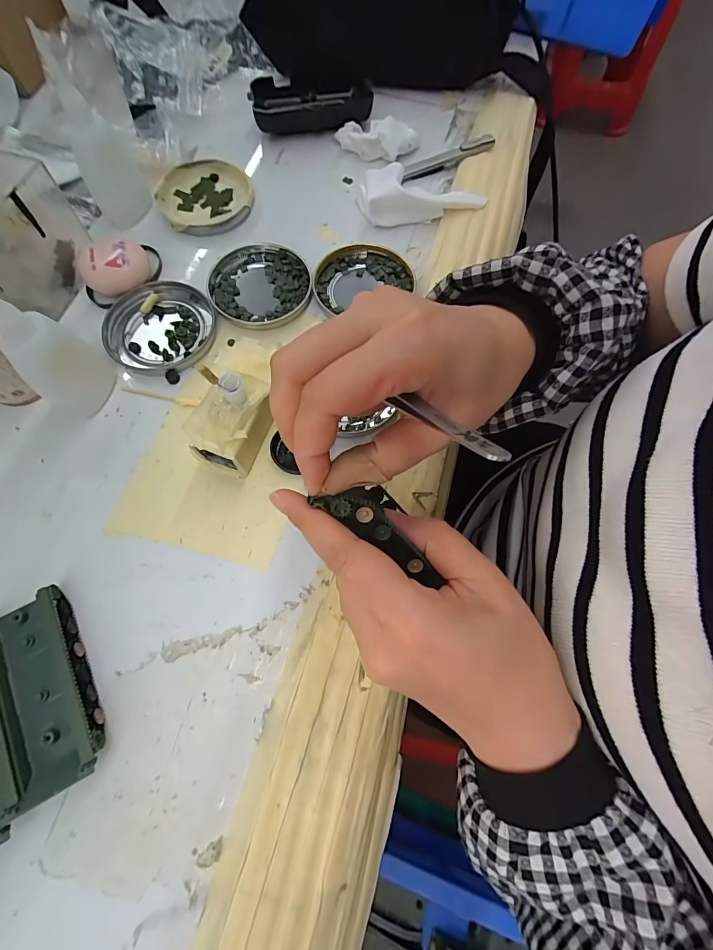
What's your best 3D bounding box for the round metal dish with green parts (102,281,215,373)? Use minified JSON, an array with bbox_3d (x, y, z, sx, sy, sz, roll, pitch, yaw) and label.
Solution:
[{"bbox_3d":[-0.147,-0.112,0.289,0.074,0.009,0.073,0,71,0],"label":"round metal dish with green parts"}]

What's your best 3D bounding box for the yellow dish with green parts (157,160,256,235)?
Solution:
[{"bbox_3d":[-0.131,-0.241,0.333,0.077,0.009,0.077,0,71,0],"label":"yellow dish with green parts"}]

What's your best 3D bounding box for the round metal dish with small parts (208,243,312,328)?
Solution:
[{"bbox_3d":[-0.076,-0.150,0.304,0.076,0.007,0.079,0,71,0],"label":"round metal dish with small parts"}]

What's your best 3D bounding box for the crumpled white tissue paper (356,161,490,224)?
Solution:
[{"bbox_3d":[0.056,-0.249,0.329,0.104,0.024,0.048,-9,71,-3],"label":"crumpled white tissue paper"}]

